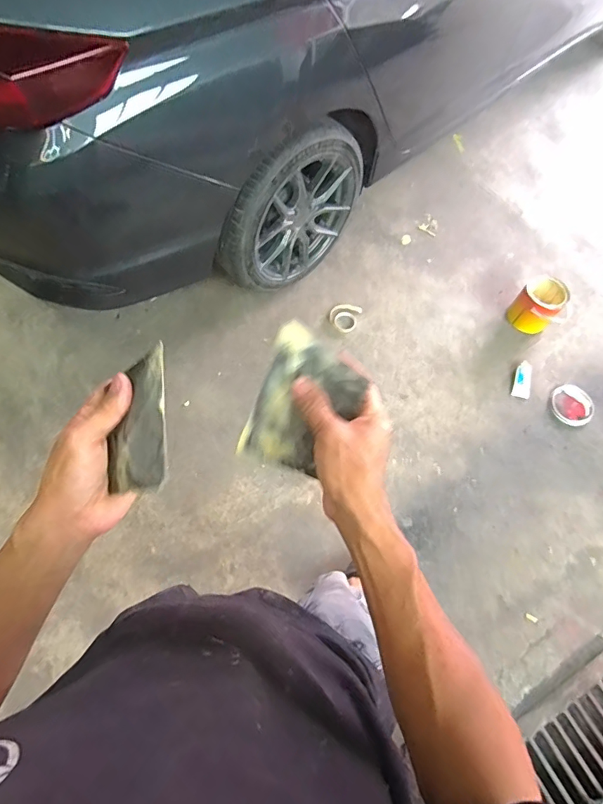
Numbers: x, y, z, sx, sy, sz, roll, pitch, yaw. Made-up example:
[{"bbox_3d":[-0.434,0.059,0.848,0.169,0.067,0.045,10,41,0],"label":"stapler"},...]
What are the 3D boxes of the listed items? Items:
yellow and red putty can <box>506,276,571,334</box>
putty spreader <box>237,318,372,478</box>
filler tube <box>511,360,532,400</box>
[{"bbox_3d":[0.909,-0.358,1.704,0.183,0.139,0.179,1,67,-2],"label":"yellow and red putty can"},{"bbox_3d":[0.003,0.003,0.437,0.096,0.006,0.135,25,106,13],"label":"putty spreader"},{"bbox_3d":[0.832,-0.083,1.673,0.063,0.025,0.146,20,67,6],"label":"filler tube"}]

